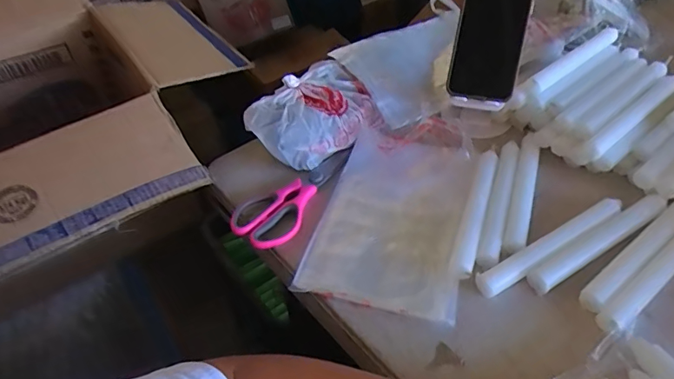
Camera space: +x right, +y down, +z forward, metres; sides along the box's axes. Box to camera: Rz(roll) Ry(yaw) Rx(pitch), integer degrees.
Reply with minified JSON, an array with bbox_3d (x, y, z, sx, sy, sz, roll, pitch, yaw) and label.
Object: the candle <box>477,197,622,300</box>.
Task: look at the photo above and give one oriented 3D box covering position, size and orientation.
[{"bbox_3d":[0.215,0.056,0.479,0.188,0.019,0.023,-25,46,-20],"label":"candle"}]

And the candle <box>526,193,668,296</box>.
[{"bbox_3d":[0.262,0.052,0.477,0.183,0.016,0.024,-26,47,-21],"label":"candle"}]

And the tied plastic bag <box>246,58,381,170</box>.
[{"bbox_3d":[-0.033,-0.091,0.601,0.148,0.063,0.094,-28,48,-23],"label":"tied plastic bag"}]

